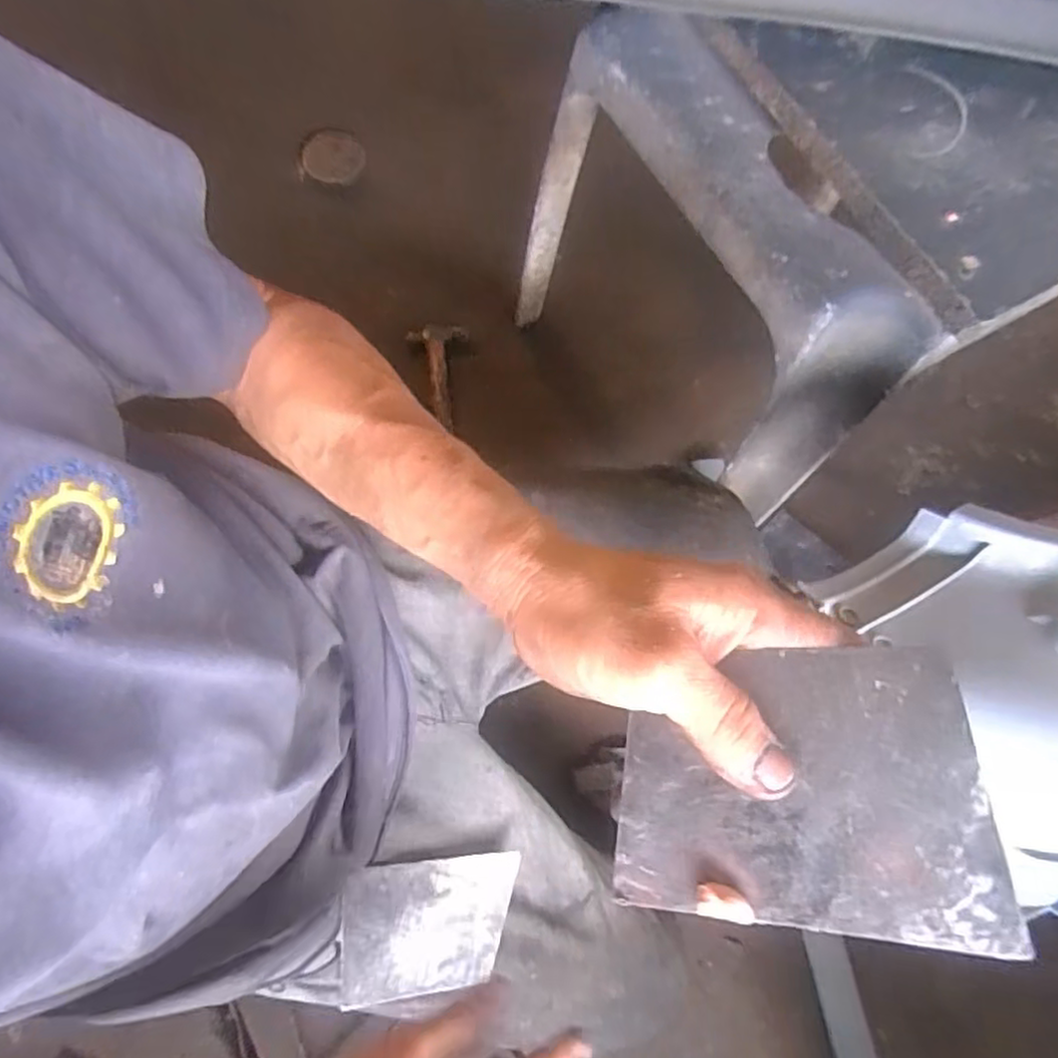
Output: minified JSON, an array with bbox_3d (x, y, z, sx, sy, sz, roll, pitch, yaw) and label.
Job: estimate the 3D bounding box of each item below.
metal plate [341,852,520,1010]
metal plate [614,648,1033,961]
[{"bbox_3d":[-0.066,0.266,0.446,0.115,0.005,0.088,8,86,-26],"label":"metal plate"},{"bbox_3d":[0.086,0.085,0.222,0.115,0.004,0.086,-5,80,24],"label":"metal plate"}]

